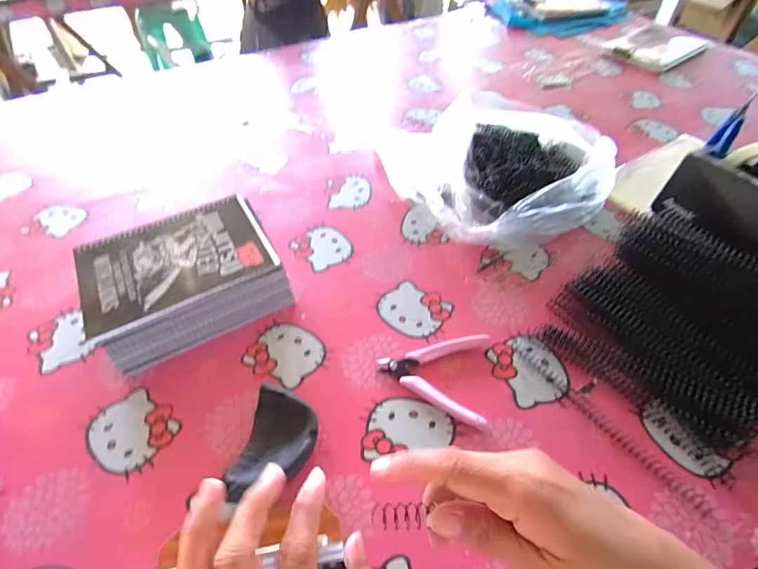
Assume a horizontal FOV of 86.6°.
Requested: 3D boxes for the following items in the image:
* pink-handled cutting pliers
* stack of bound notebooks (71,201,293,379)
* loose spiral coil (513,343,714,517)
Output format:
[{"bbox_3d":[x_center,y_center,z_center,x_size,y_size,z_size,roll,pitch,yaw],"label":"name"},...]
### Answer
[{"bbox_3d":[0.057,0.091,0.424,0.111,0.010,0.100,9,52,9],"label":"pink-handled cutting pliers"},{"bbox_3d":[-0.230,-0.011,0.485,0.205,0.062,0.165,-25,54,-17],"label":"stack of bound notebooks"},{"bbox_3d":[0.215,0.130,0.393,0.015,0.007,0.207,-31,56,-21],"label":"loose spiral coil"}]

